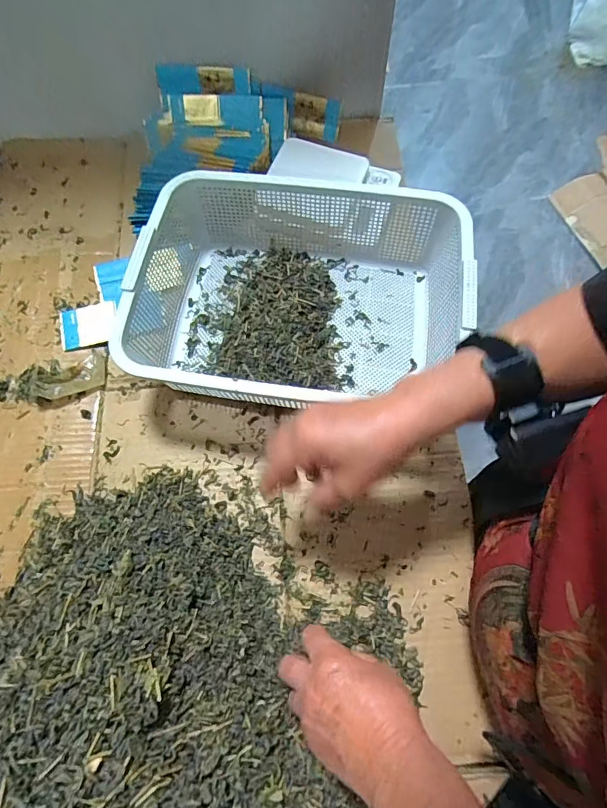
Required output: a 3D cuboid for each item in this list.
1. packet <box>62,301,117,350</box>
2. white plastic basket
[{"bbox_3d":[-0.269,-0.099,0.550,0.067,0.004,0.057,-14,69,-3],"label":"packet"},{"bbox_3d":[-0.018,-0.114,0.497,0.368,0.104,0.258,6,70,4],"label":"white plastic basket"}]

